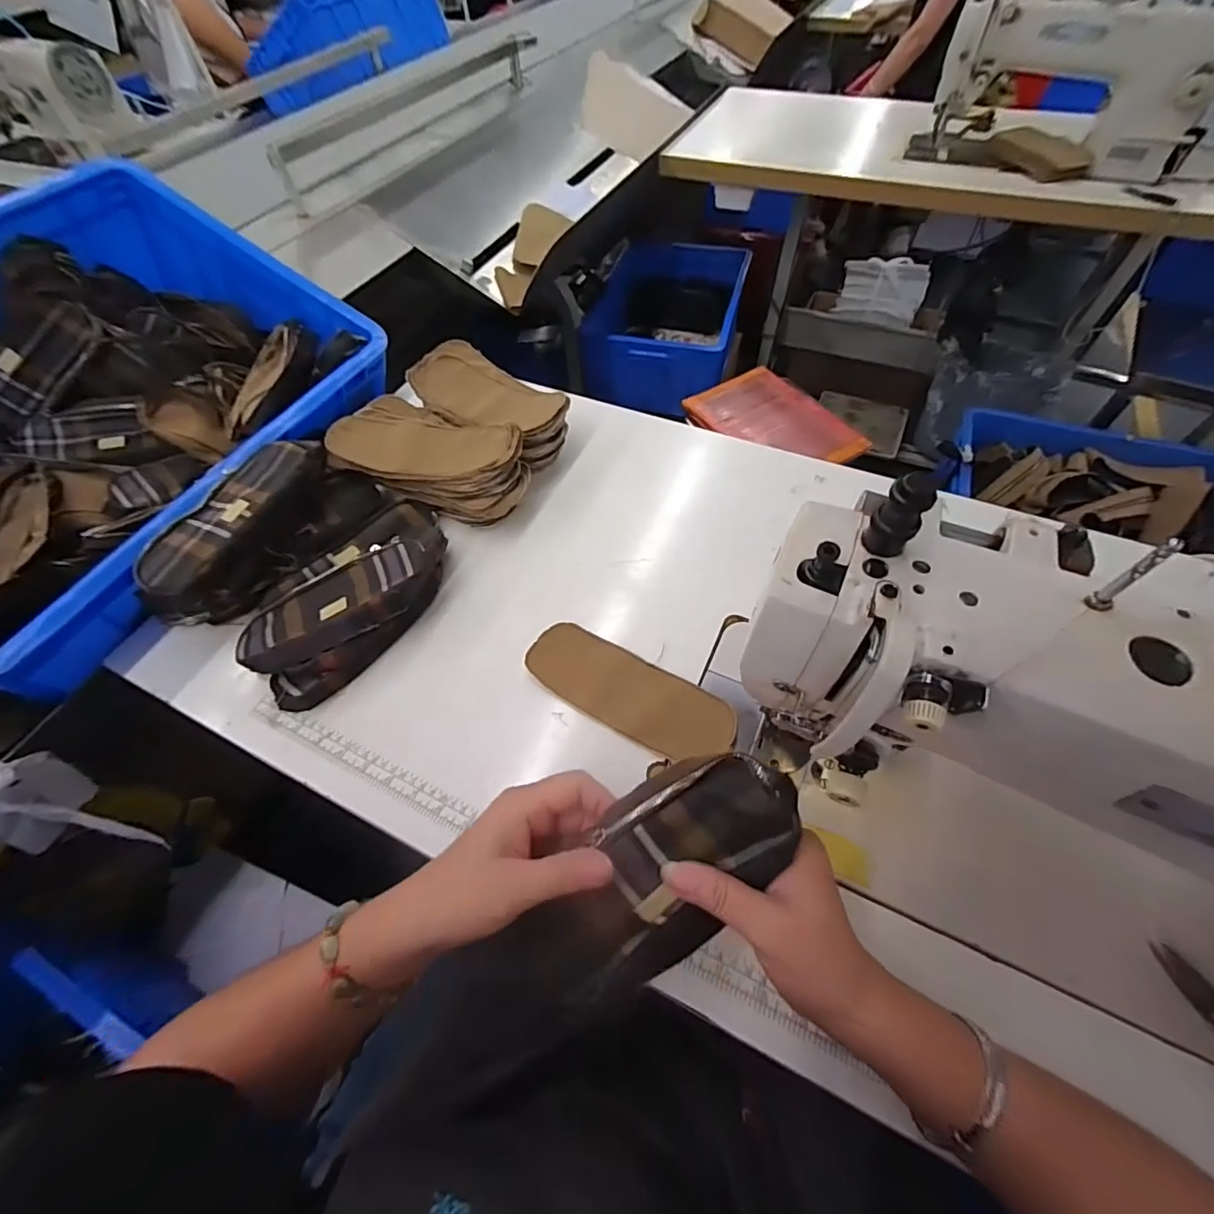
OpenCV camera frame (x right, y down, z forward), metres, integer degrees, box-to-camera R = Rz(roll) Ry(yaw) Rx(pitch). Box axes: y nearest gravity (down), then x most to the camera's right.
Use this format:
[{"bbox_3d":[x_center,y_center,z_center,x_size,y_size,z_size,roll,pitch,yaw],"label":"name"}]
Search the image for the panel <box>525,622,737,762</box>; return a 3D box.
[{"bbox_3d":[0.018,0.072,0.447,0.186,0.009,0.067,26,65,17],"label":"panel"}]

